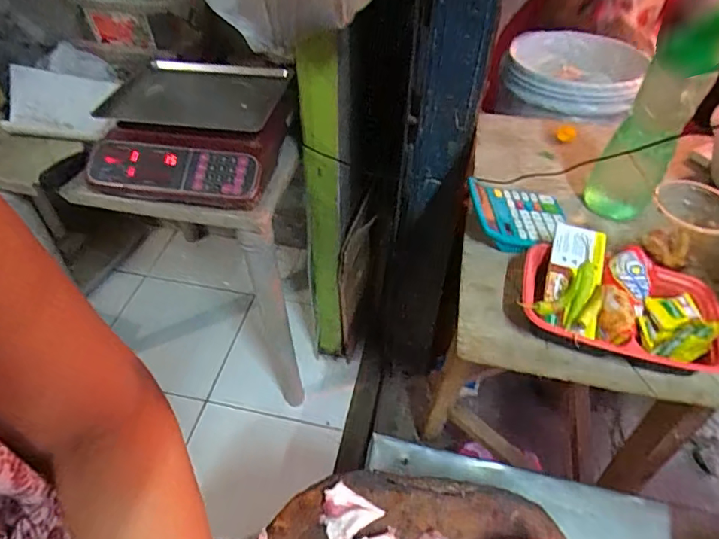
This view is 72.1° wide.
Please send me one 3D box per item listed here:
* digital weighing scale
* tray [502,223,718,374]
[{"bbox_3d":[-0.329,-0.264,0.982,0.391,0.141,0.332,7,48,6],"label":"digital weighing scale"},{"bbox_3d":[0.295,0.041,0.577,0.234,0.069,0.156,17,50,15],"label":"tray"}]

